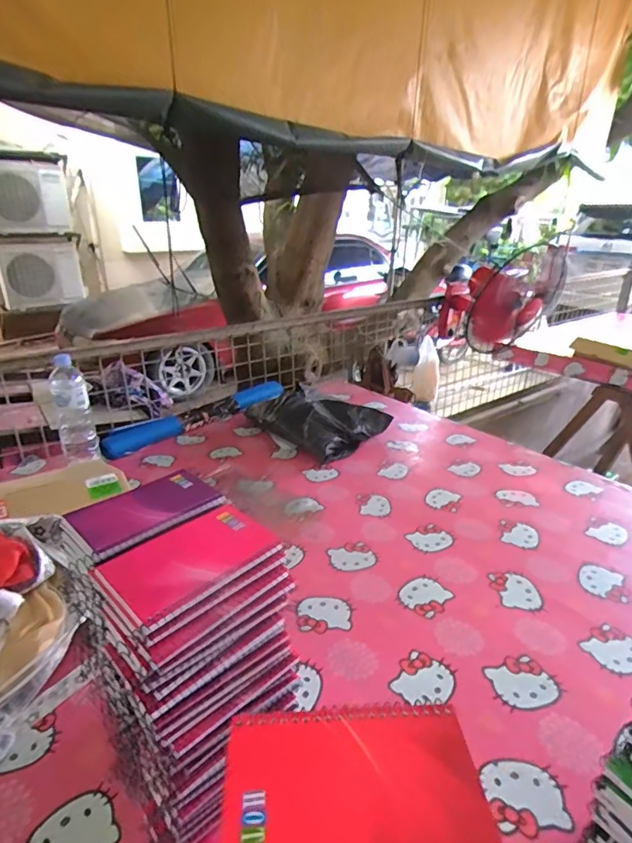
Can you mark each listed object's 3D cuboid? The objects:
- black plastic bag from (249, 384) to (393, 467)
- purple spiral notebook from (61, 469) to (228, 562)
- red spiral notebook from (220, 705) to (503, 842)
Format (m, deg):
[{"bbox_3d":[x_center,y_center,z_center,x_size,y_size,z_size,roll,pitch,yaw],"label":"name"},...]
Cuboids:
[{"bbox_3d":[-0.011,-0.012,1.309,0.244,0.090,0.331,-22,31,-40],"label":"black plastic bag"},{"bbox_3d":[-0.166,0.085,0.480,0.132,0.010,0.084,-19,29,-38],"label":"purple spiral notebook"},{"bbox_3d":[0.019,0.188,0.251,0.128,0.012,0.088,-1,23,-4],"label":"red spiral notebook"}]

